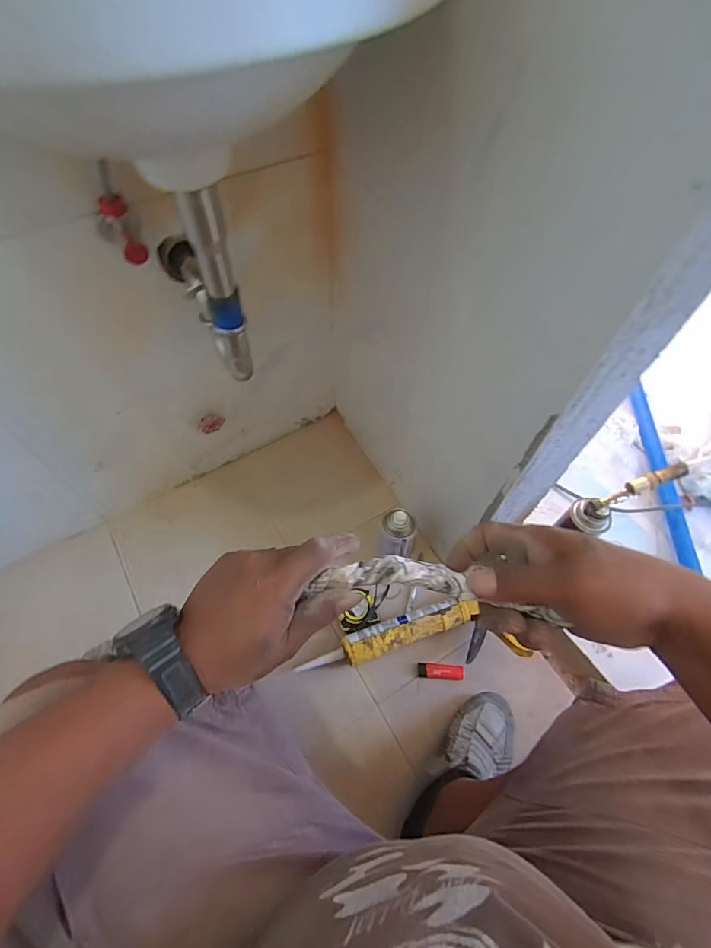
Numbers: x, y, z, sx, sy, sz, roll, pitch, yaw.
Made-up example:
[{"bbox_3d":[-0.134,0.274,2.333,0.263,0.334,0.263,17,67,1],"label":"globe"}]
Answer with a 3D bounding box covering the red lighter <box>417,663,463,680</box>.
[{"bbox_3d":[0.150,0.347,0.772,0.079,0.008,0.024,3,59,2],"label":"red lighter"}]

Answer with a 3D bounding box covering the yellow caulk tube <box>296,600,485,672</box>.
[{"bbox_3d":[0.038,0.294,0.774,0.284,0.049,0.053,-16,60,-10],"label":"yellow caulk tube"}]

